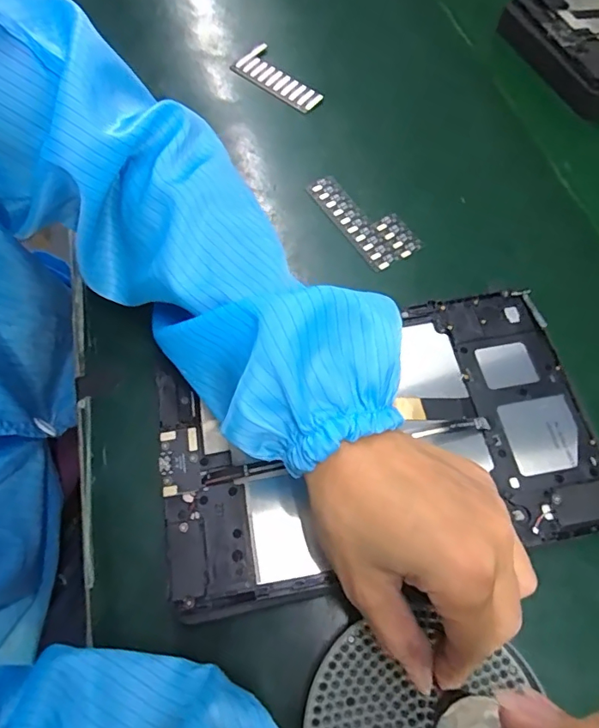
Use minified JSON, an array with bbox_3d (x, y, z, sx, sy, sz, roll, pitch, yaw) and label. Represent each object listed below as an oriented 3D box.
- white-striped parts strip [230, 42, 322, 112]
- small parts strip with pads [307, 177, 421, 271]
[{"bbox_3d":[-0.021,-0.265,0.455,0.036,0.011,0.101,-36,68,-16],"label":"white-striped parts strip"},{"bbox_3d":[0.048,-0.113,0.378,0.039,0.010,0.097,-32,67,-15],"label":"small parts strip with pads"}]

